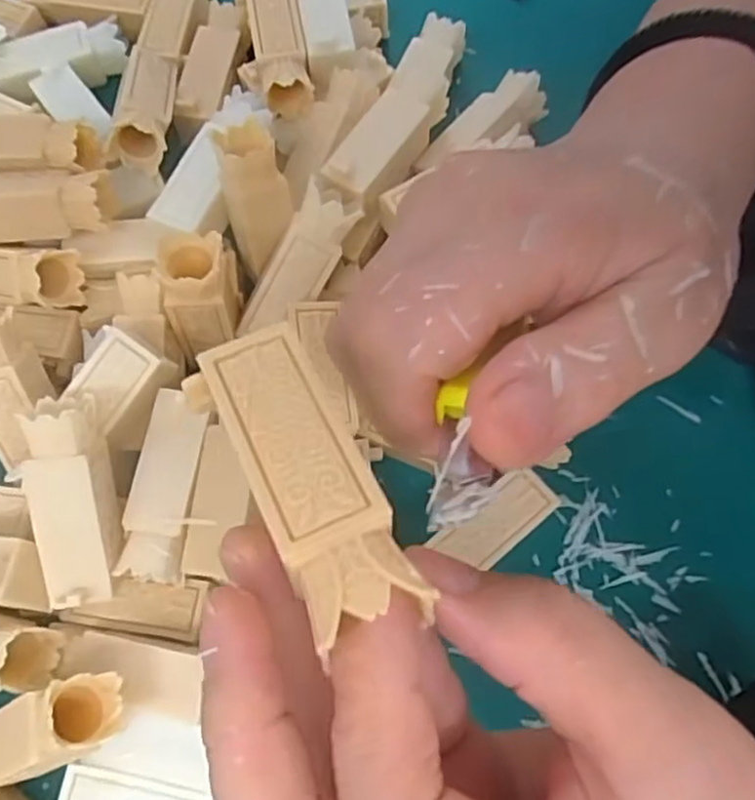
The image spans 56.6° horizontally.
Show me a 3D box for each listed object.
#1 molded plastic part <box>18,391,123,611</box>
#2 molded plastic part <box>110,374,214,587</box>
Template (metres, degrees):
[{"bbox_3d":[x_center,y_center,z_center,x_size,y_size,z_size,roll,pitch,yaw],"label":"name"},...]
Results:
[{"bbox_3d":[-0.092,0.029,0.213,0.023,0.018,0.062,0,102,2],"label":"molded plastic part"},{"bbox_3d":[-0.067,0.027,0.231,0.020,0.020,0.065,4,72,3],"label":"molded plastic part"}]

